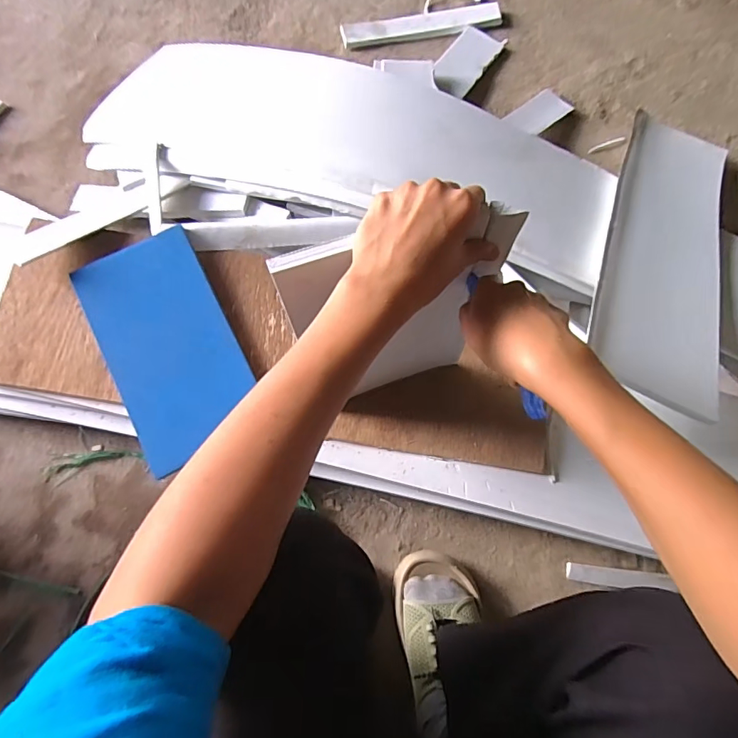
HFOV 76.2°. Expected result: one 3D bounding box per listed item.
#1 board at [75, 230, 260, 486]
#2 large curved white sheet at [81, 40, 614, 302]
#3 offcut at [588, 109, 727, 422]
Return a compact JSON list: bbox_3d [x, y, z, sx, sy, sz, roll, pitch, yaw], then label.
[{"bbox_3d":[-0.247,-0.031,0.581,0.147,0.022,0.274,-26,85,-10],"label":"board"},{"bbox_3d":[-0.033,-0.348,0.689,0.773,0.097,0.289,21,75,7],"label":"large curved white sheet"},{"bbox_3d":[0.396,-0.174,0.628,0.162,0.022,0.502,26,60,-2],"label":"offcut"}]

